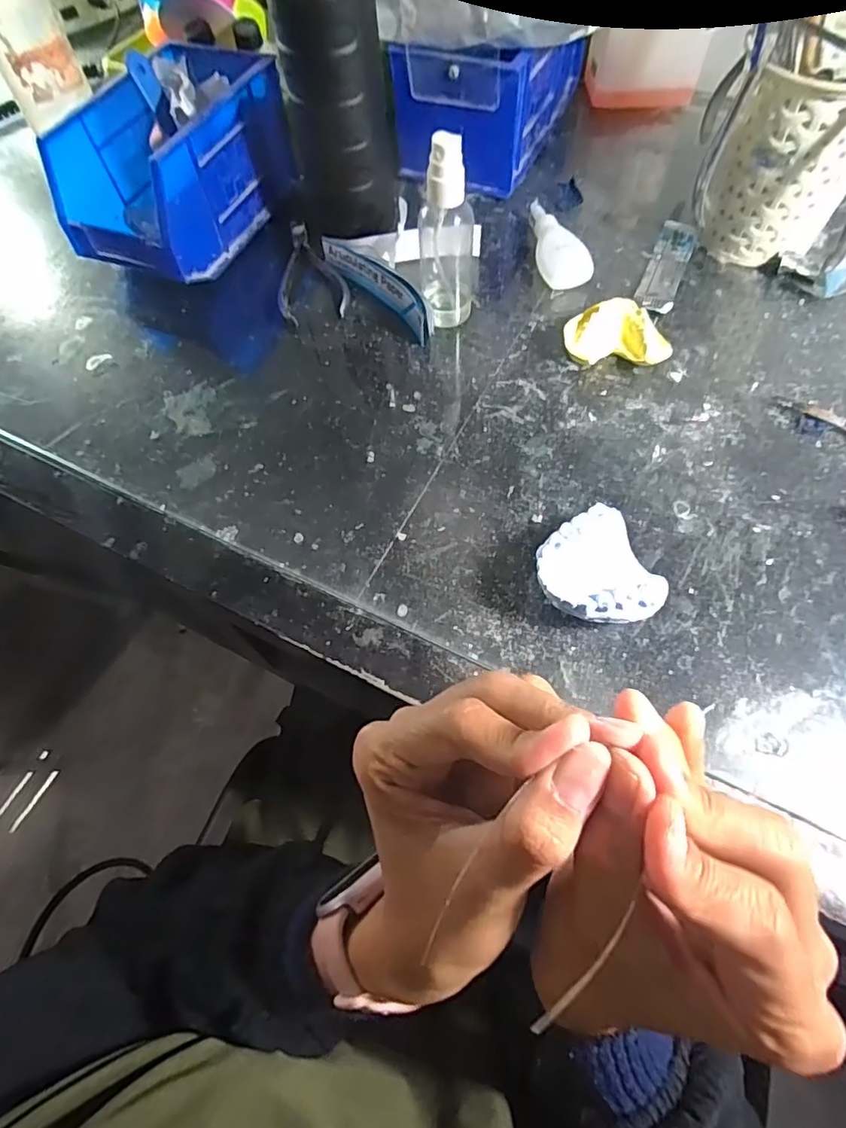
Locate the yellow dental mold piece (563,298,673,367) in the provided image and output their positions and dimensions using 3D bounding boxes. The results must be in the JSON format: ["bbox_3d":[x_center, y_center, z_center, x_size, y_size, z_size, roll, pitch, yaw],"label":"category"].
[{"bbox_3d":[0.124,-0.145,0.350,0.064,0.027,0.034,6,65,7],"label":"yellow dental mold piece"}]

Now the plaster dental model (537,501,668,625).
[{"bbox_3d":[0.085,0.007,0.277,0.056,0.027,0.059,-2,64,3],"label":"plaster dental model"}]

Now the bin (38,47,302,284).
[{"bbox_3d":[-0.181,-0.297,0.413,0.097,0.083,0.172,21,67,13],"label":"bin"}]

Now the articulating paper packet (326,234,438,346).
[{"bbox_3d":[-0.029,-0.199,0.390,0.025,0.022,0.113,-40,68,-14],"label":"articulating paper packet"}]

